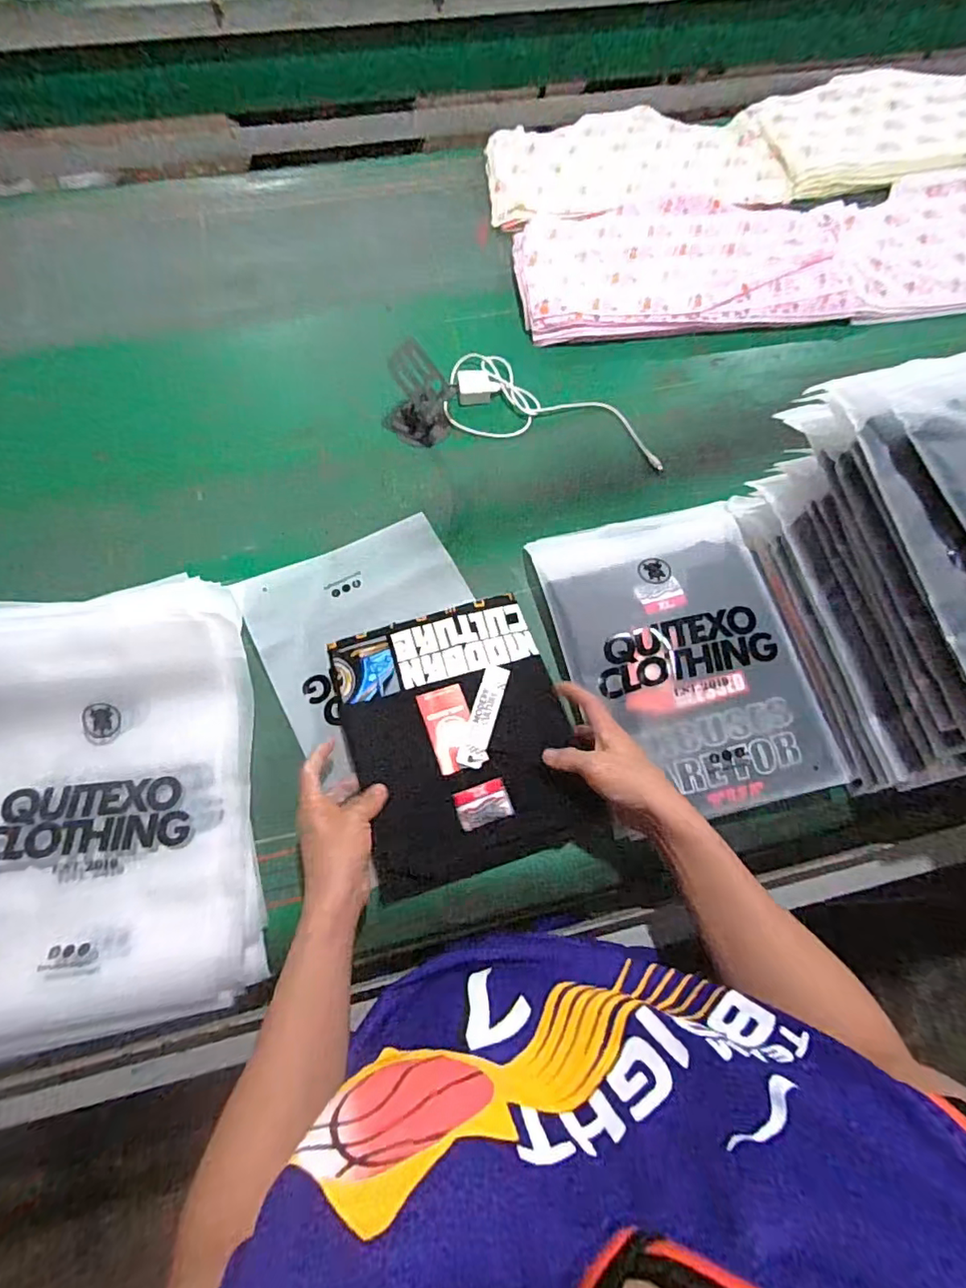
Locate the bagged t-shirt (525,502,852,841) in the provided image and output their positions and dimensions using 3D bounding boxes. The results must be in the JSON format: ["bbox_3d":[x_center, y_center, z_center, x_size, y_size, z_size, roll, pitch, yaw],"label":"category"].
[{"bbox_3d":[0.212,0.008,0.614,0.252,0.053,0.344,-9,71,-5],"label":"bagged t-shirt"}]

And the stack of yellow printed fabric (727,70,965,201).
[{"bbox_3d":[0.734,-0.918,0.981,0.532,0.035,0.299,-20,72,-9],"label":"stack of yellow printed fabric"}]

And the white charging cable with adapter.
[{"bbox_3d":[0.098,-0.321,0.758,0.301,0.022,0.134,12,70,2],"label":"white charging cable with adapter"}]

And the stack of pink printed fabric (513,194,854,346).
[{"bbox_3d":[0.304,-0.578,0.847,0.496,0.038,0.260,-7,70,-4],"label":"stack of pink printed fabric"}]

